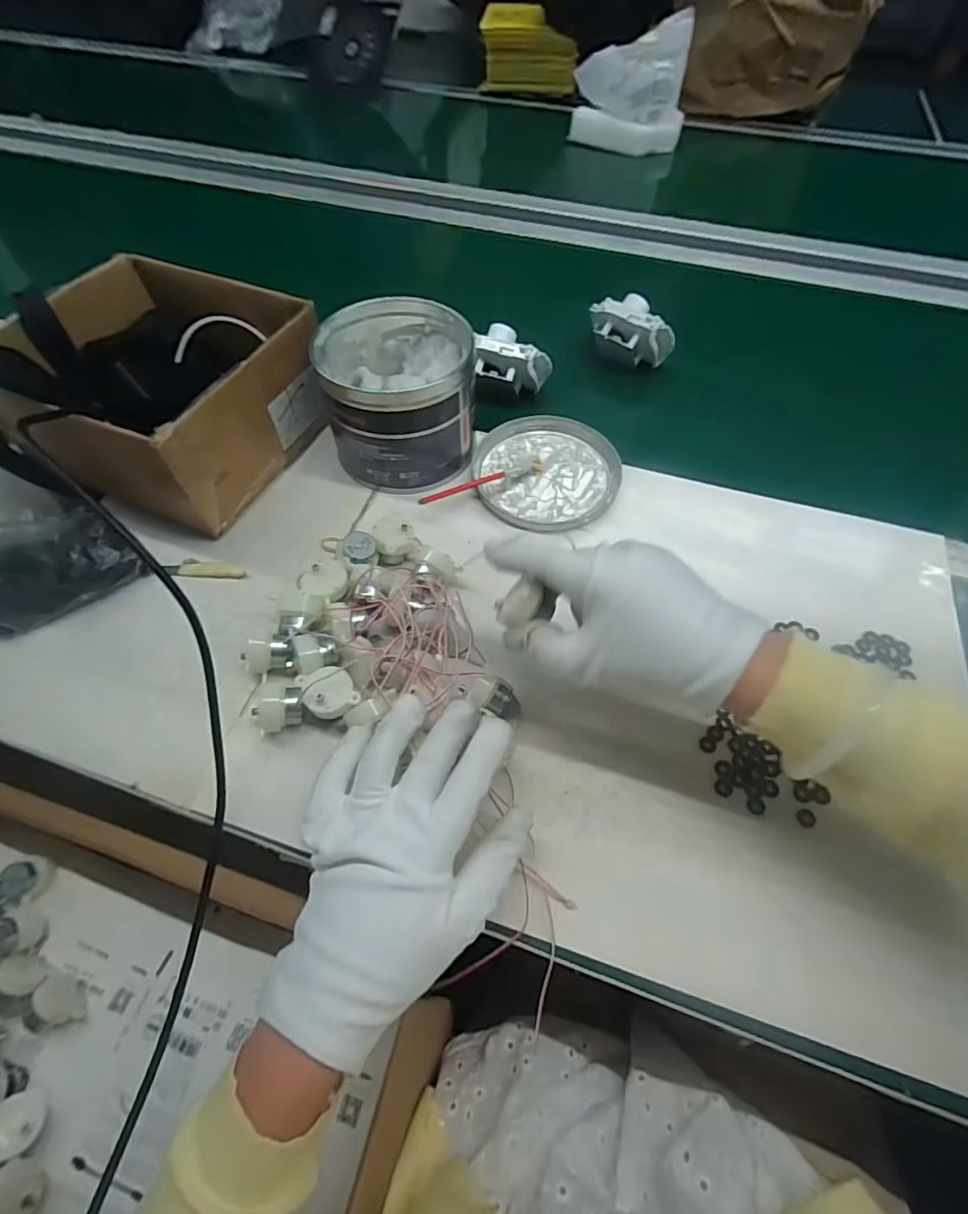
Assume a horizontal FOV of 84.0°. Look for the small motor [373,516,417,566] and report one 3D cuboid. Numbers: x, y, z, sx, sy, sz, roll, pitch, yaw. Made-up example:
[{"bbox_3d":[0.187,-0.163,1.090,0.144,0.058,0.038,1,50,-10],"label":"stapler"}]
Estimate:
[{"bbox_3d":[-0.069,-0.052,0.427,0.031,0.029,0.030,-11,59,-4],"label":"small motor"}]

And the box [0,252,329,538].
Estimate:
[{"bbox_3d":[-0.270,-0.183,0.461,0.207,0.107,0.193,21,61,13],"label":"box"}]

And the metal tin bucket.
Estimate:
[{"bbox_3d":[-0.071,-0.185,0.468,0.126,0.105,0.138,-1,60,1],"label":"metal tin bucket"}]

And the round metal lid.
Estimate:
[{"bbox_3d":[0.055,-0.125,0.484,0.124,0.015,0.135,-1,59,2],"label":"round metal lid"}]

